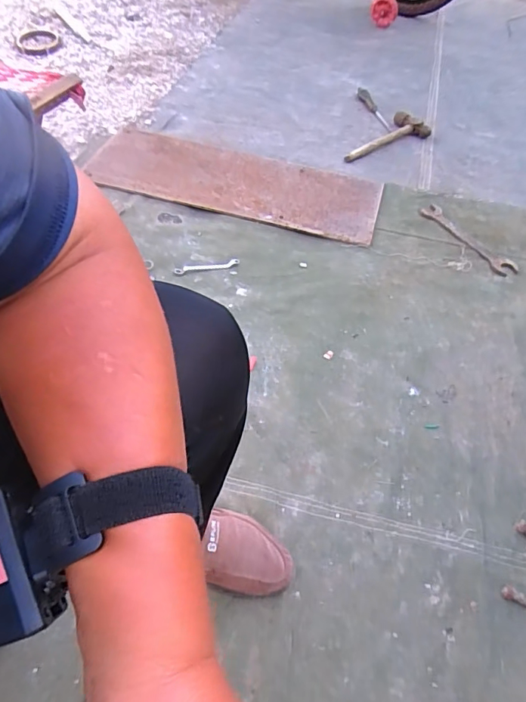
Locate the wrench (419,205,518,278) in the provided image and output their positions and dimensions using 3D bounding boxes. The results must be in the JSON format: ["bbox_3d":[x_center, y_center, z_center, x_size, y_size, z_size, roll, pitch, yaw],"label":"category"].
[{"bbox_3d":[0.480,-0.263,1.112,0.063,0.009,0.268,-34,62,-25],"label":"wrench"}]

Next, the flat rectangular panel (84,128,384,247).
[{"bbox_3d":[-0.089,-0.441,1.230,0.773,0.023,0.264,17,61,12],"label":"flat rectangular panel"}]

